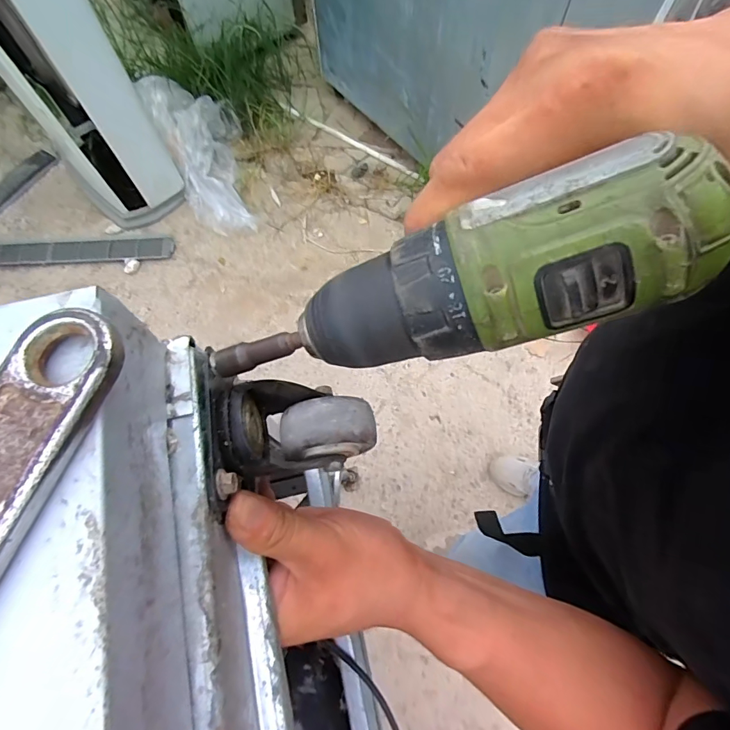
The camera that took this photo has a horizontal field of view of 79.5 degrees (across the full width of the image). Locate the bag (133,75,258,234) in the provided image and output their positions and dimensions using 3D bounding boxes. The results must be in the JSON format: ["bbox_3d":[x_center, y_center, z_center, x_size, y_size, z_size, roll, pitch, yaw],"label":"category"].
[{"bbox_3d":[-0.594,-0.792,1.665,0.307,0.119,0.647,-23,93,-9],"label":"bag"}]

